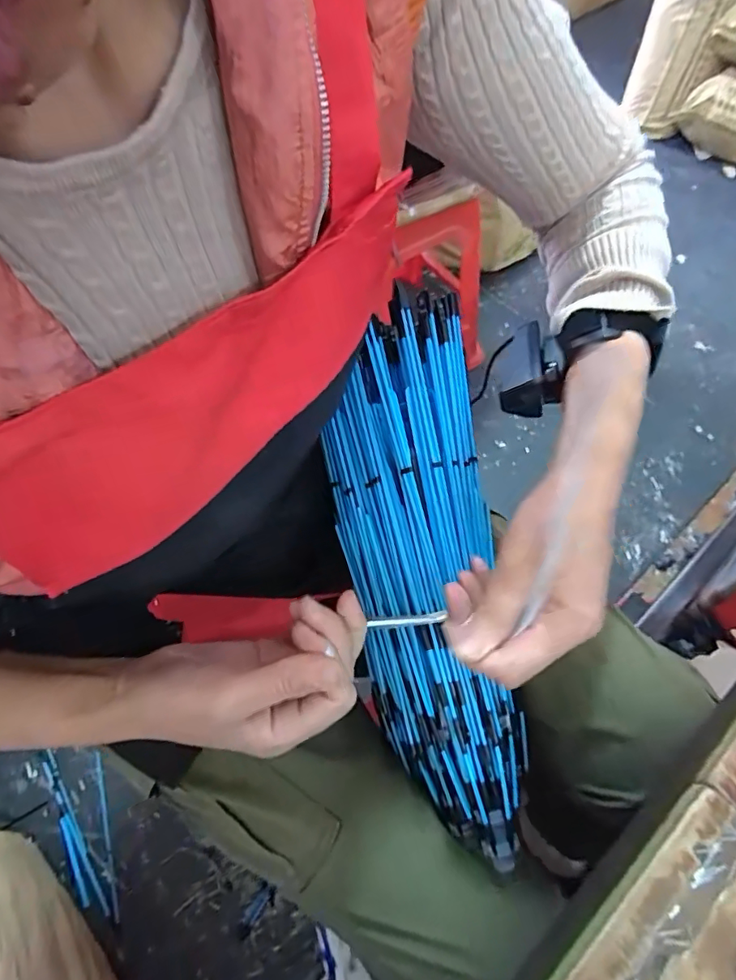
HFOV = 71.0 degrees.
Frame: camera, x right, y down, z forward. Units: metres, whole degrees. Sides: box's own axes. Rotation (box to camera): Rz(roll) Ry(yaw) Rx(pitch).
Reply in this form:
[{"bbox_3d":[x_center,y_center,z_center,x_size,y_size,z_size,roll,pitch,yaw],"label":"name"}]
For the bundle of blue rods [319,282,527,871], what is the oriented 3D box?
[{"bbox_3d":[0.032,0.050,0.347,0.097,0.066,0.344,-7,88,-3],"label":"bundle of blue rods"}]

